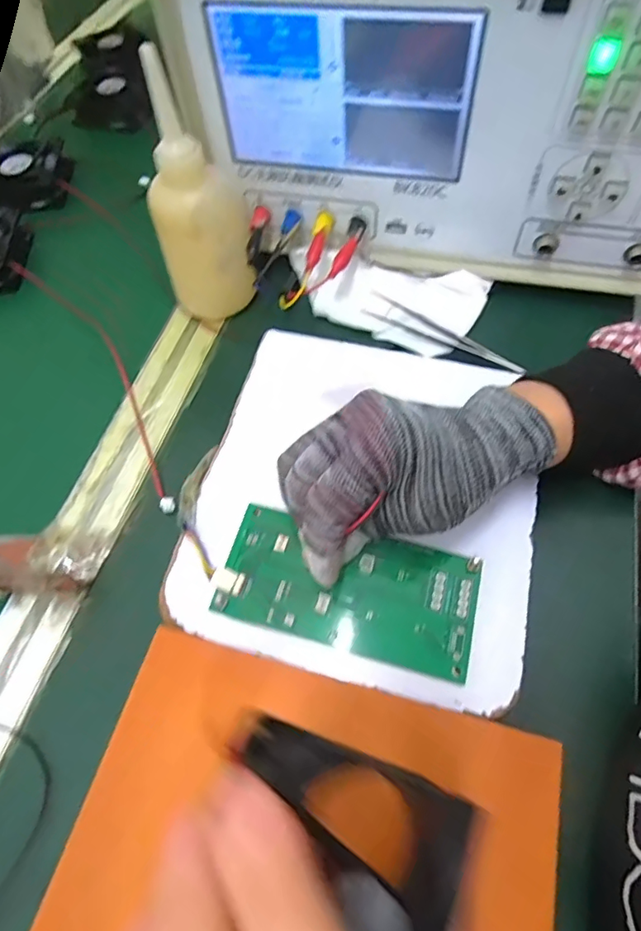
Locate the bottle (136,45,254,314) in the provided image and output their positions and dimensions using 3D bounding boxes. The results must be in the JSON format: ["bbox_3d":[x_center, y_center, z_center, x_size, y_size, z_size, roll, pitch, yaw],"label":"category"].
[{"bbox_3d":[-0.086,-0.178,0.354,0.064,0.150,0.071,-13,60,-2],"label":"bottle"}]

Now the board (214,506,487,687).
[{"bbox_3d":[0.014,0.064,0.276,0.134,0.009,0.064,12,63,9],"label":"board"}]

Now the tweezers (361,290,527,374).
[{"bbox_3d":[0.084,-0.091,0.365,0.121,0.008,0.019,32,68,20],"label":"tweezers"}]

